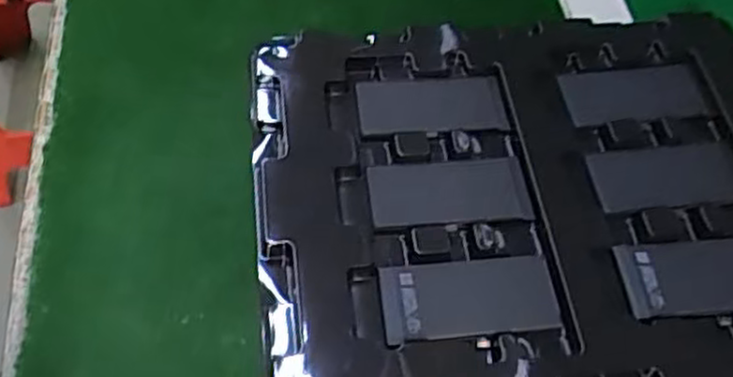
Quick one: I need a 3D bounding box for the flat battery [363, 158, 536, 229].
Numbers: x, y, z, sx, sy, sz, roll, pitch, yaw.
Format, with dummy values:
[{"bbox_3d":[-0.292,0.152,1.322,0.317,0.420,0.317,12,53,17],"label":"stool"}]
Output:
[{"bbox_3d":[0.040,0.001,0.362,0.075,0.004,0.036,-5,57,-5],"label":"flat battery"}]

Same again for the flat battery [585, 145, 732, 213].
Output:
[{"bbox_3d":[0.152,-0.005,0.377,0.079,0.006,0.035,-4,57,-4],"label":"flat battery"}]

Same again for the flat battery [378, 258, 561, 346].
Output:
[{"bbox_3d":[0.045,0.048,0.330,0.076,0.004,0.034,-5,57,-5],"label":"flat battery"}]

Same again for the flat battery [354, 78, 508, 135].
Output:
[{"bbox_3d":[0.033,-0.043,0.394,0.076,0.005,0.034,-3,57,-3],"label":"flat battery"}]

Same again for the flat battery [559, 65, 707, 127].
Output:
[{"bbox_3d":[0.141,-0.051,0.398,0.070,0.004,0.037,-6,57,-5],"label":"flat battery"}]

